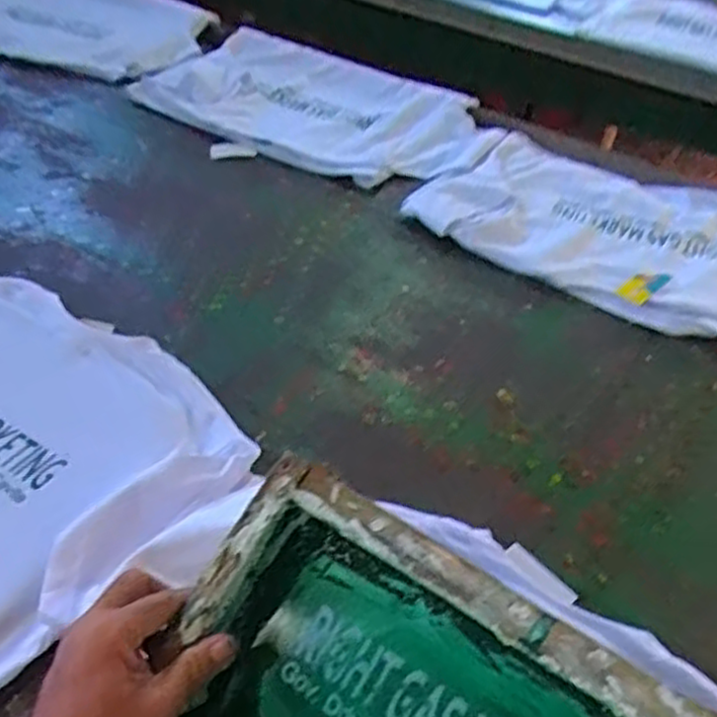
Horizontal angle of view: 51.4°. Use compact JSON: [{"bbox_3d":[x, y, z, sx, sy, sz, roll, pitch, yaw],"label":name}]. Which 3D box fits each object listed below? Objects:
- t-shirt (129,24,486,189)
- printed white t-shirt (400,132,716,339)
[{"bbox_3d":[-0.079,-0.431,1.238,0.527,0.028,0.394,29,50,24],"label":"t-shirt"},{"bbox_3d":[0.359,-0.189,1.034,0.493,0.026,0.354,26,48,21],"label":"printed white t-shirt"}]

